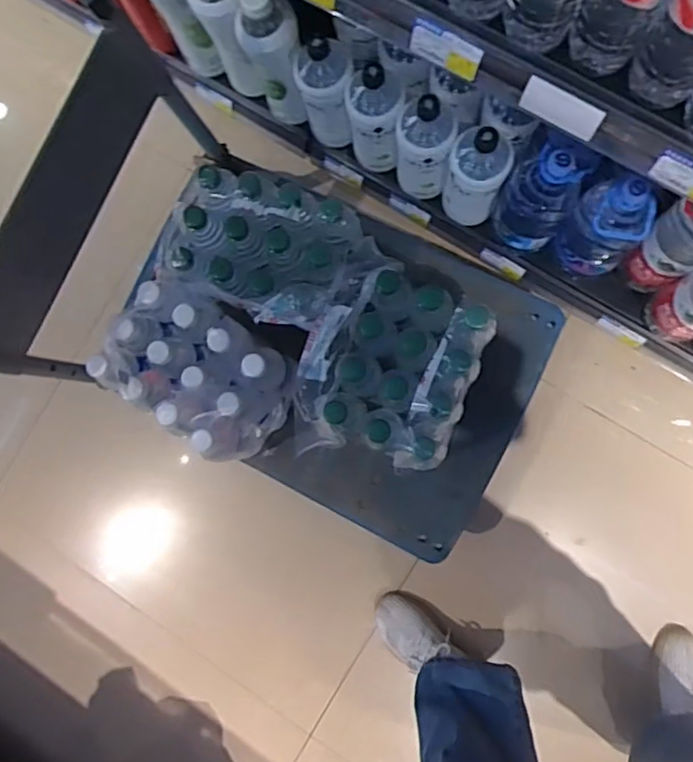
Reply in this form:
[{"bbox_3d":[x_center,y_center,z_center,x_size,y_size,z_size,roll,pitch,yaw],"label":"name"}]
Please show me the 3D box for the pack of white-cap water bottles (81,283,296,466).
[{"bbox_3d":[-0.210,-0.014,0.892,0.236,0.237,0.184,40,92,8],"label":"pack of white-cap water bottles"}]

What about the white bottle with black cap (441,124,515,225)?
[{"bbox_3d":[0.187,-0.294,0.860,0.083,0.211,0.072,17,89,8],"label":"white bottle with black cap"}]

